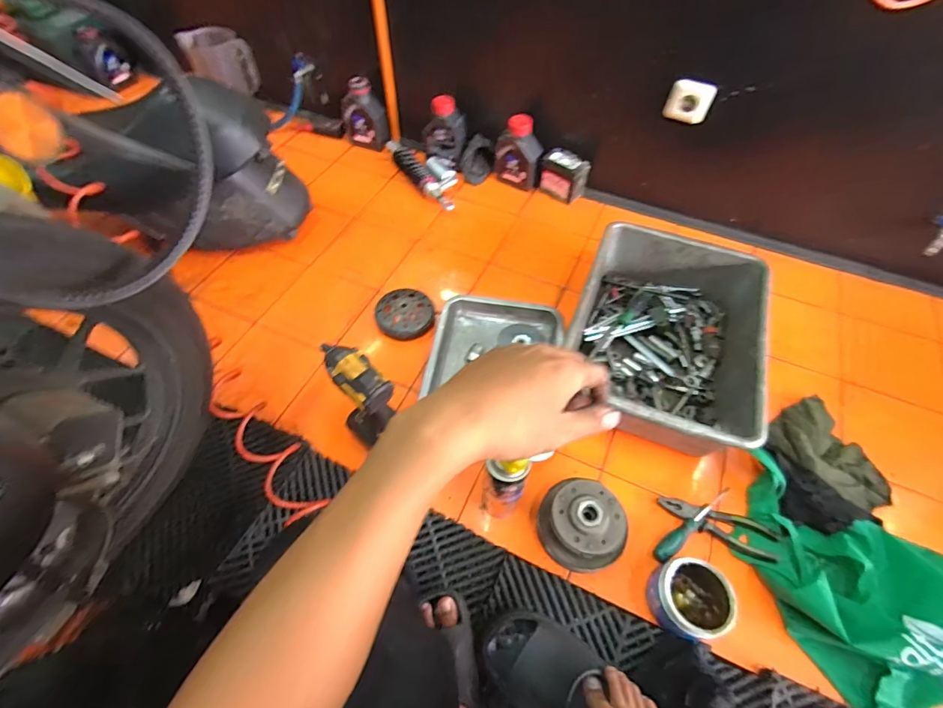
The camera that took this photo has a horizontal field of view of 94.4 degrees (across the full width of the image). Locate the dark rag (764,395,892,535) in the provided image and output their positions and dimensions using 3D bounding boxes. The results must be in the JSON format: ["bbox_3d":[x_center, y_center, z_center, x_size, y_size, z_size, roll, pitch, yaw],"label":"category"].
[{"bbox_3d":[0.640,0.195,0.793,0.212,0.042,0.256,6,56,5],"label":"dark rag"}]

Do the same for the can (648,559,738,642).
[{"bbox_3d":[0.318,0.359,0.644,0.096,0.081,0.094,0,56,0],"label":"can"}]

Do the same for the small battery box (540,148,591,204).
[{"bbox_3d":[0.252,-0.488,1.207,0.125,0.112,0.072,33,62,21],"label":"small battery box"}]

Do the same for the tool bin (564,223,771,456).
[{"bbox_3d":[0.376,-0.033,0.878,0.327,0.160,0.463,18,58,12],"label":"tool bin"}]

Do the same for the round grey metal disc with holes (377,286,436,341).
[{"bbox_3d":[-0.154,-0.093,0.975,0.137,0.029,0.129,41,62,9],"label":"round grey metal disc with holes"}]

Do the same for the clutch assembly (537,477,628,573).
[{"bbox_3d":[0.177,0.273,0.704,0.130,0.079,0.133,0,56,0],"label":"clutch assembly"}]

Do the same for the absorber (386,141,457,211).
[{"bbox_3d":[-0.137,-0.541,1.261,0.116,0.058,0.366,-28,60,-17],"label":"absorber"}]

